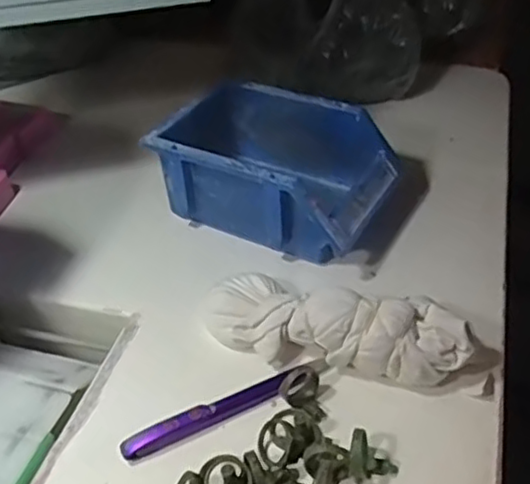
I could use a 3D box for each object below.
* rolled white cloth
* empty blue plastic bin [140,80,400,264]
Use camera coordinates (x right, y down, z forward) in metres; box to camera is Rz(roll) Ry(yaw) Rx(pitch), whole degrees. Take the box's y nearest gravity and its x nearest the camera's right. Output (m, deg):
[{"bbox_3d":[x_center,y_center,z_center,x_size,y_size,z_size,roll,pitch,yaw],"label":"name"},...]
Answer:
[{"bbox_3d":[0.055,0.055,0.441,0.193,0.045,0.067,13,44,17],"label":"rolled white cloth"},{"bbox_3d":[0.006,-0.062,0.547,0.186,0.074,0.118,19,46,22],"label":"empty blue plastic bin"}]

